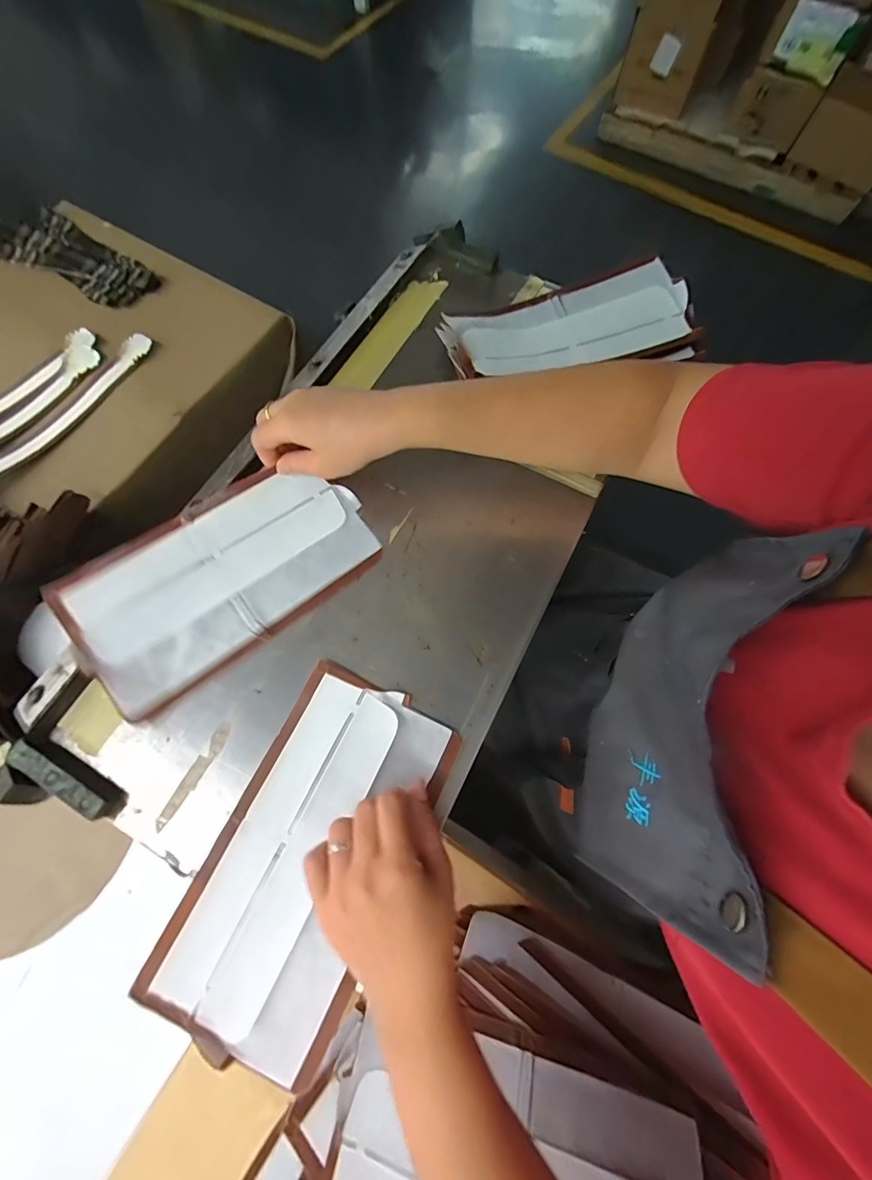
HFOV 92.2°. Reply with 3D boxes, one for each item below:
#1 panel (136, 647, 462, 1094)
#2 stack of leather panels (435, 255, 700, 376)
[{"bbox_3d":[-0.084,0.178,0.288,0.122,0.012,0.230,25,73,6],"label":"panel"},{"bbox_3d":[0.124,-0.256,0.410,0.235,0.045,0.098,-8,72,-4],"label":"stack of leather panels"}]

